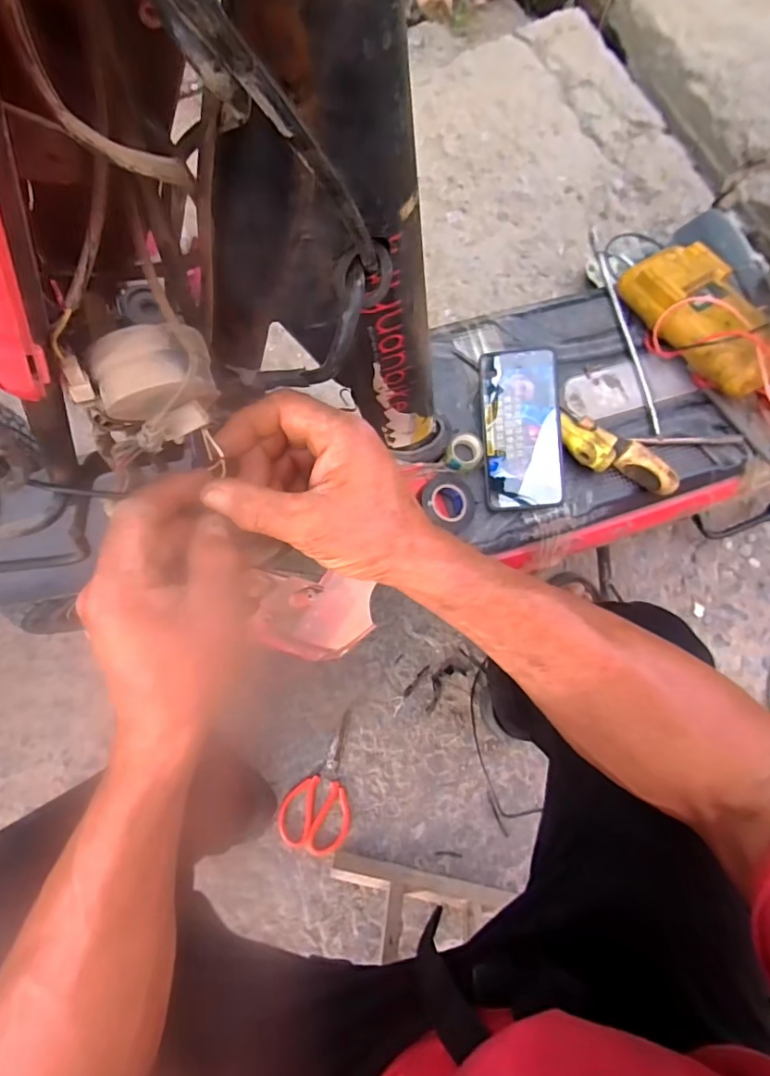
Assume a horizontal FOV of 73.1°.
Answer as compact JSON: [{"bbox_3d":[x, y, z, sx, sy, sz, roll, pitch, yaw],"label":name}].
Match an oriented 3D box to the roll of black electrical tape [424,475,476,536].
[{"bbox_3d":[0.063,-0.037,0.523,0.058,0.021,0.058,6,70,-18],"label":"roll of black electrical tape"}]

